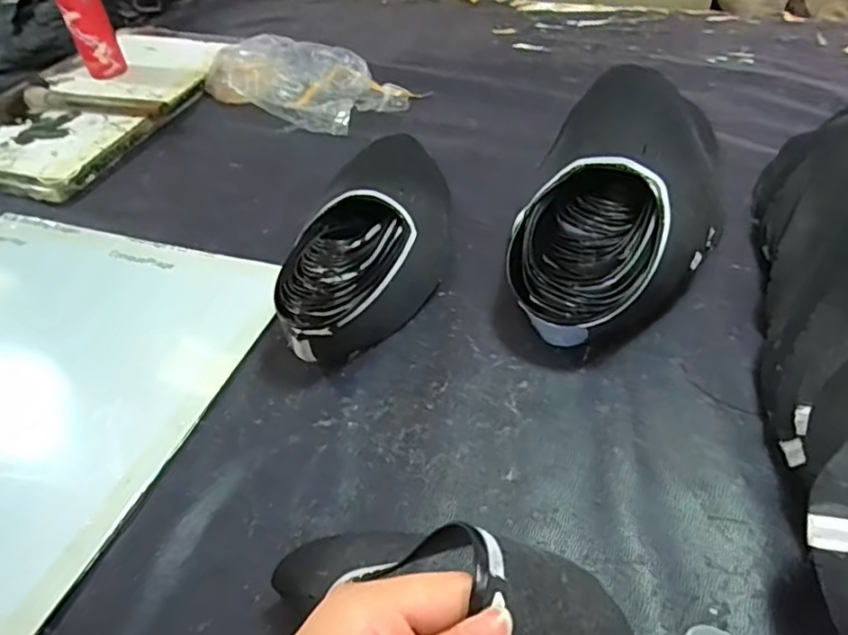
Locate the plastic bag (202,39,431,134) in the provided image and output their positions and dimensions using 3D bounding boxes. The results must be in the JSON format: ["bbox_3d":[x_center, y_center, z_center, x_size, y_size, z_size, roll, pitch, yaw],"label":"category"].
[{"bbox_3d":[-0.173,-0.345,0.867,0.290,0.067,0.161,22,50,24],"label":"plastic bag"}]

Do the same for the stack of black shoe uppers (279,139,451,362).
[{"bbox_3d":[-0.048,-0.061,0.554,0.131,0.083,0.241,3,45,8],"label":"stack of black shoe uppers"}]

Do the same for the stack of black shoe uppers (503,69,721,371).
[{"bbox_3d":[0.161,-0.092,0.509,0.147,0.151,0.231,22,51,25],"label":"stack of black shoe uppers"}]

